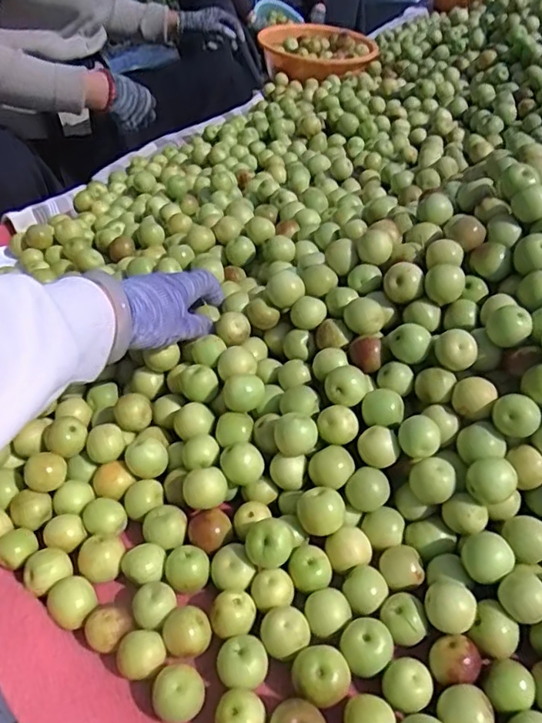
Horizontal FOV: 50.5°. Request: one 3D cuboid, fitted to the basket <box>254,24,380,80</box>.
[{"bbox_3d":[0.105,-0.720,1.327,0.249,0.068,0.216,-3,42,0],"label":"basket"}]

